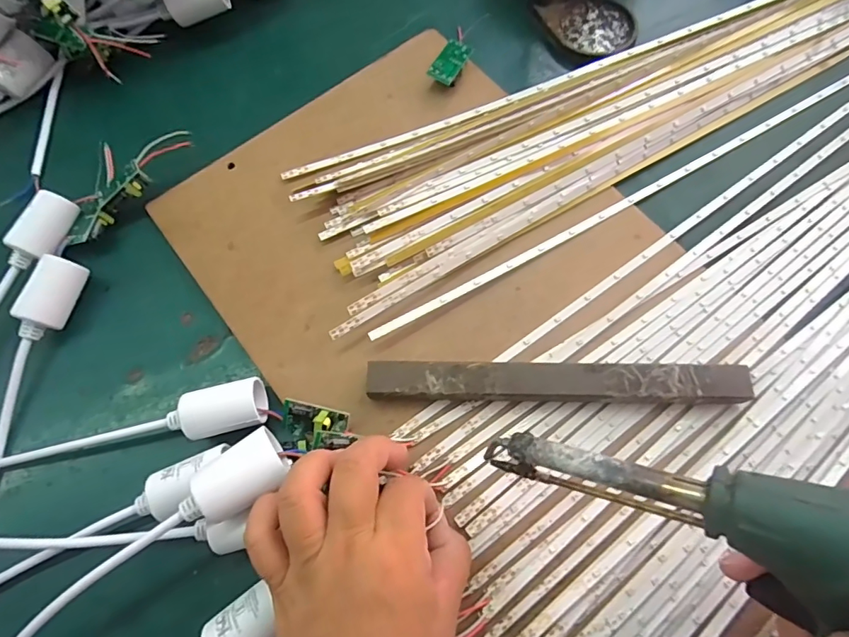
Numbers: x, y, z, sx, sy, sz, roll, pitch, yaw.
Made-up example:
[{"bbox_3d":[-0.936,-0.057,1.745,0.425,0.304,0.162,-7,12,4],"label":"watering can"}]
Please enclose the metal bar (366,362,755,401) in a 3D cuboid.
[{"bbox_3d":[0.076,0.038,0.283,0.214,0.017,0.021,0,73,2],"label":"metal bar"}]

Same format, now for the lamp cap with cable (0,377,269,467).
[{"bbox_3d":[-0.183,0.072,0.279,0.180,0.023,0.028,-15,73,-3],"label":"lamp cap with cable"}]

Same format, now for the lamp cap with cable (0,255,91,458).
[{"bbox_3d":[-0.250,0.054,0.285,0.022,0.025,0.196,10,73,5],"label":"lamp cap with cable"}]

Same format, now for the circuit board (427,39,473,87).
[{"bbox_3d":[0.020,-0.193,0.366,0.019,0.012,0.038,27,75,10],"label":"circuit board"}]

